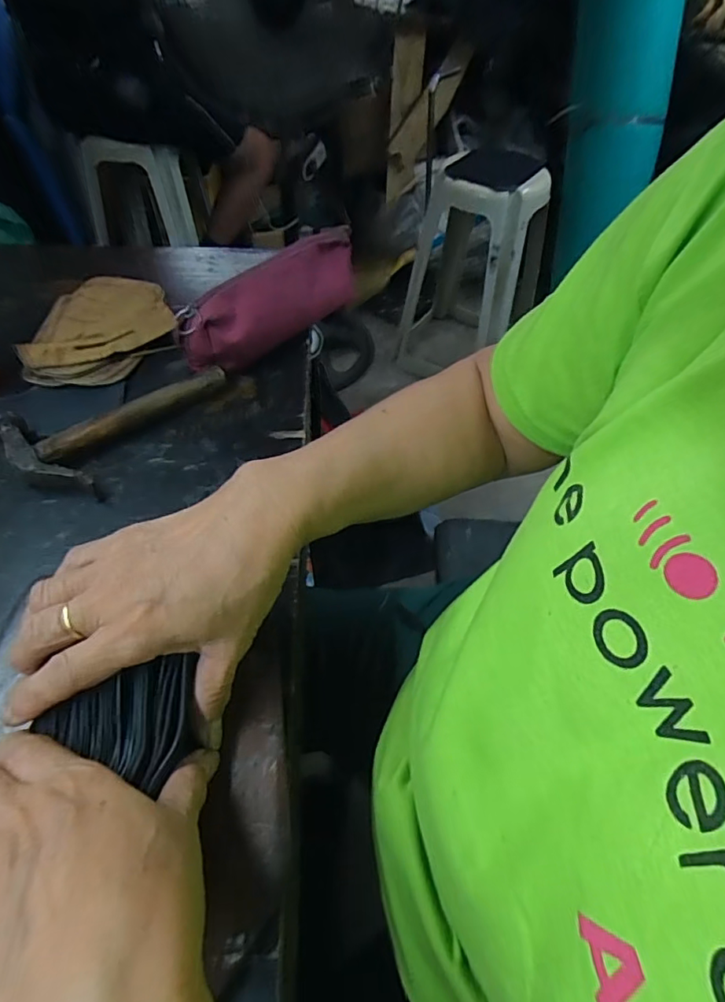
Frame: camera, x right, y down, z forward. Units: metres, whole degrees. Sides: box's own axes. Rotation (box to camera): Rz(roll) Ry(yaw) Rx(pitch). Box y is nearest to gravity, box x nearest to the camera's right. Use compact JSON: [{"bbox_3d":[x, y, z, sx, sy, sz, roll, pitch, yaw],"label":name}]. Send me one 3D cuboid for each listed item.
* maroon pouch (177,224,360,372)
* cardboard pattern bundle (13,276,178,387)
[{"bbox_3d":[-0.083,-0.200,0.531,0.048,0.070,0.226,33,57,21],"label":"maroon pouch"},{"bbox_3d":[-0.273,-0.183,0.541,0.143,0.017,0.174,-19,55,-16],"label":"cardboard pattern bundle"}]

